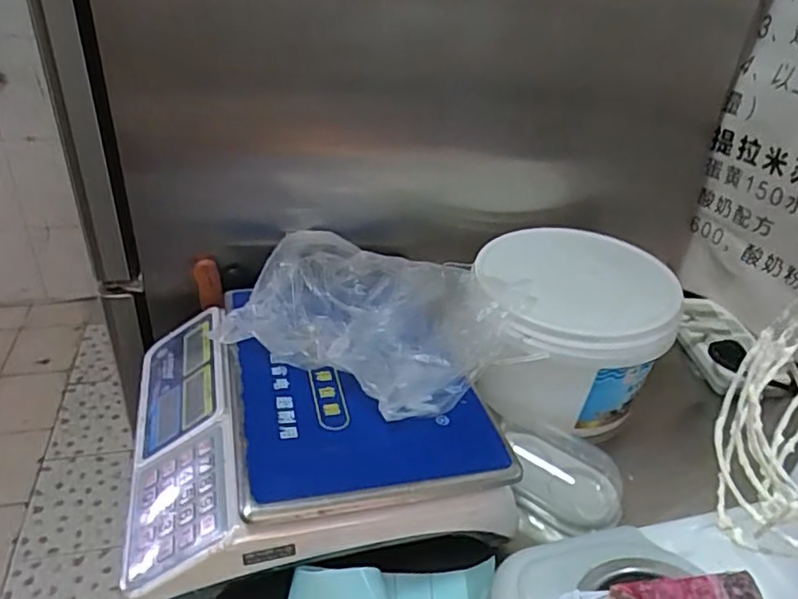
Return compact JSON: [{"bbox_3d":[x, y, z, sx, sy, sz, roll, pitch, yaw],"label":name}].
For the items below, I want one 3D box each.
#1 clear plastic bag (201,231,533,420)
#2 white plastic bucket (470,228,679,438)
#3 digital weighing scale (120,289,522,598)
[{"bbox_3d":[-0.024,0.005,0.647,0.280,0.072,0.239,25,38,28],"label":"clear plastic bag"},{"bbox_3d":[0.193,0.028,0.742,0.209,0.149,0.224,6,33,2],"label":"white plastic bucket"},{"bbox_3d":[-0.097,0.101,0.612,0.326,0.080,0.323,-7,34,-14],"label":"digital weighing scale"}]

